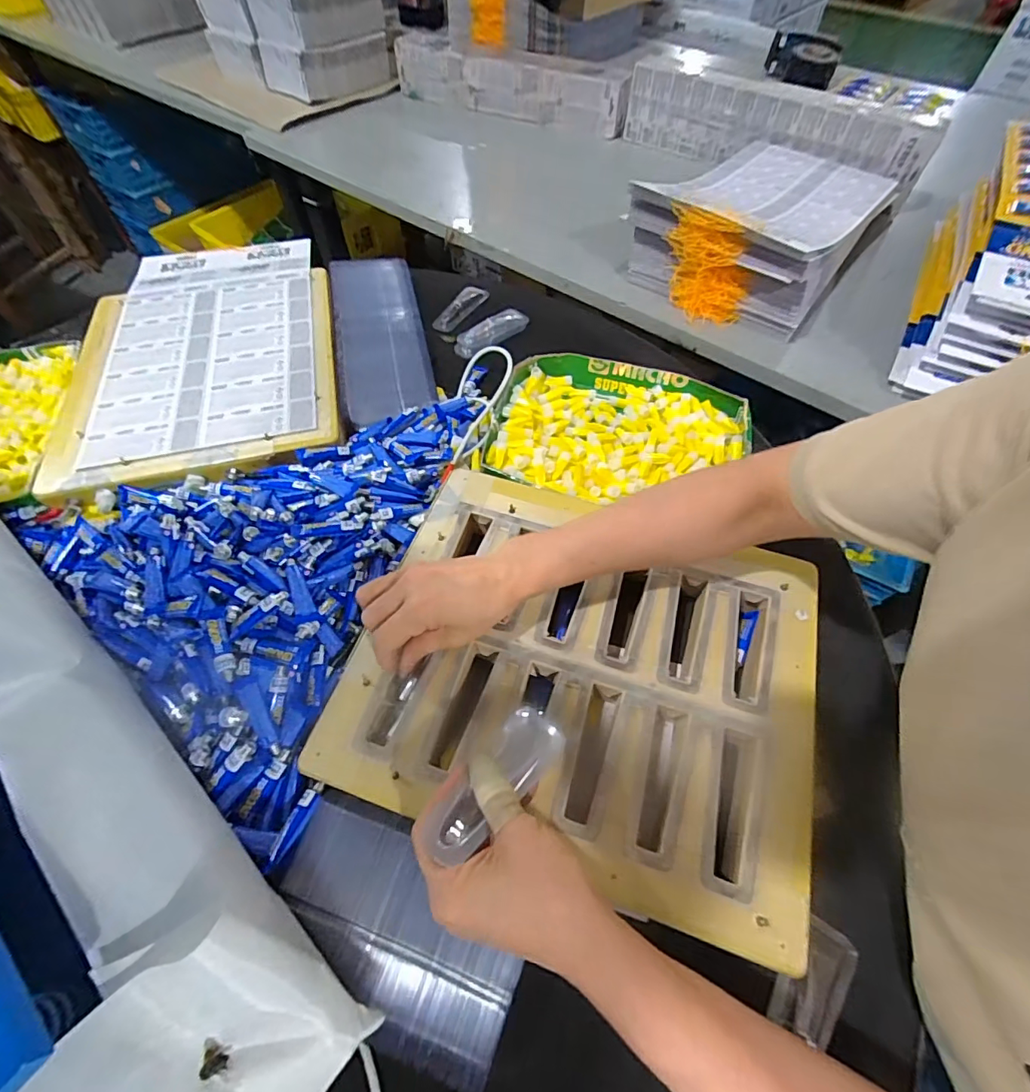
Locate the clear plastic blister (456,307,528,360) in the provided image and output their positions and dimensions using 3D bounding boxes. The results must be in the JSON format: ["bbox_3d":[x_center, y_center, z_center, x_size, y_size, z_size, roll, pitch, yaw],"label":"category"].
[{"bbox_3d":[-0.033,-0.288,0.654,0.110,0.024,0.032,-36,65,-20],"label":"clear plastic blister"}]

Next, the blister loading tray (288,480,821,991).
[{"bbox_3d":[0.056,0.094,0.393,0.342,0.045,0.288,16,55,11],"label":"blister loading tray"}]

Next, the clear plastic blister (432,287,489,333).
[{"bbox_3d":[-0.077,-0.335,0.689,0.036,0.013,0.100,26,62,15],"label":"clear plastic blister"}]

